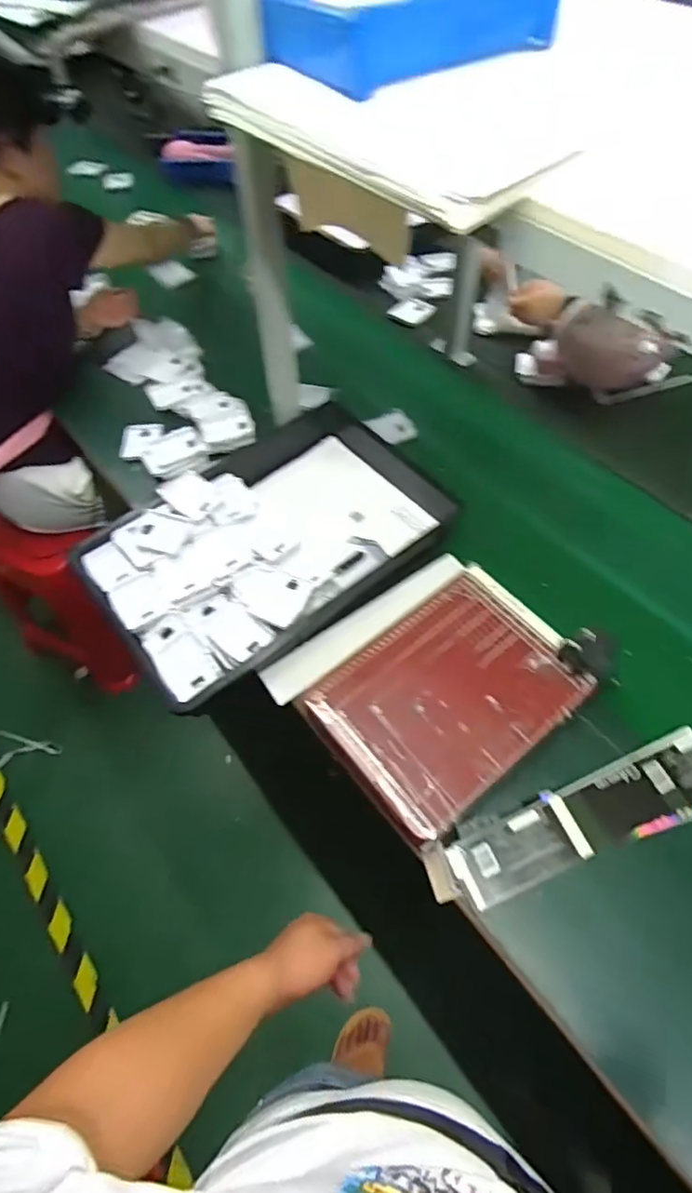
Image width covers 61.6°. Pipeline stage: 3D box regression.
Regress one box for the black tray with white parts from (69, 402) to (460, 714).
[{"bbox_3d":[-0.116,-0.092,0.988,0.581,0.096,0.376,-37,63,-19],"label":"black tray with white parts"}]

